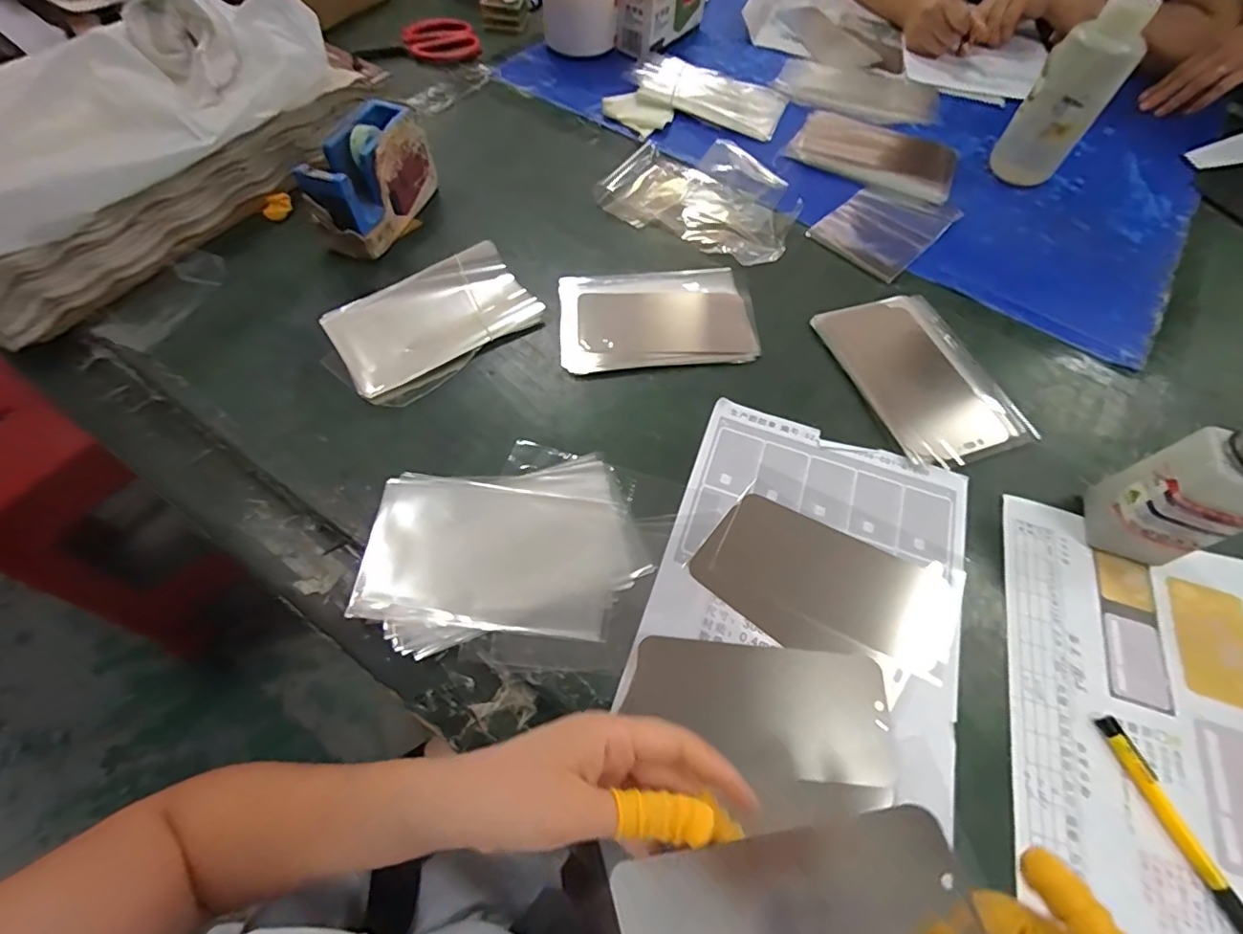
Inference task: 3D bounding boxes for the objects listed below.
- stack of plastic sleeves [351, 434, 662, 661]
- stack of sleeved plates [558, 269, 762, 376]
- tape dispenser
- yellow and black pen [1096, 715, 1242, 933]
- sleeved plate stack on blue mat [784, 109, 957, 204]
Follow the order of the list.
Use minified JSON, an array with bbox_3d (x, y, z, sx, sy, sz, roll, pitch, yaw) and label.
[{"bbox_3d":[-0.084,0.050,0.392,0.191,0.012,0.147,-4,62,-4],"label":"stack of plastic sleeves"},{"bbox_3d":[0.033,-0.137,0.499,0.175,0.010,0.119,-5,62,-5],"label":"stack of sleeved plates"},{"bbox_3d":[-0.239,-0.274,0.519,0.055,0.081,0.141,18,62,8],"label":"tape dispenser"},{"bbox_3d":[0.334,0.220,0.317,0.015,0.008,0.140,-19,64,-12],"label":"yellow and black pen"},{"bbox_3d":[0.300,-0.374,0.643,0.184,0.011,0.124,25,63,12],"label":"sleeved plate stack on blue mat"}]

